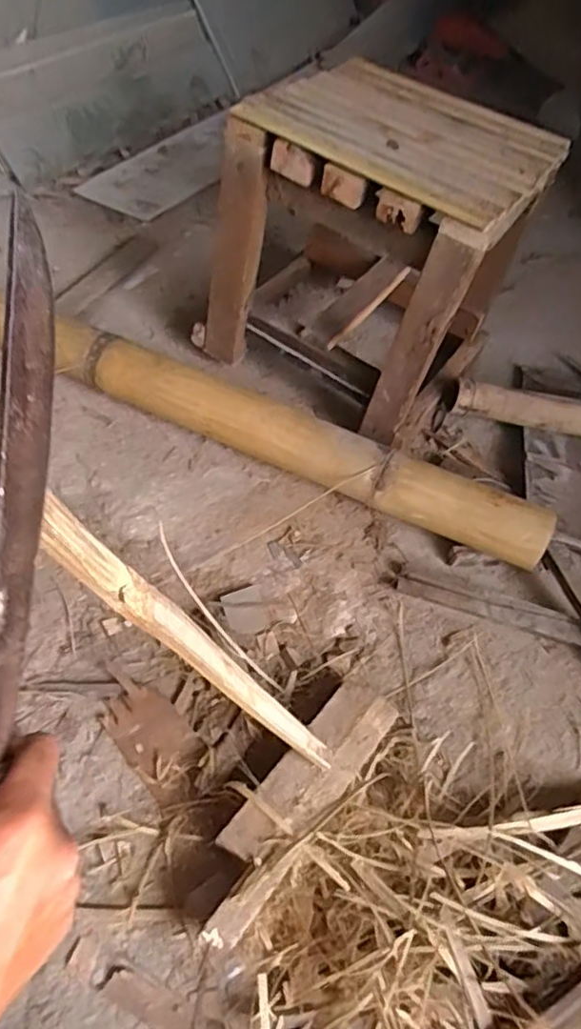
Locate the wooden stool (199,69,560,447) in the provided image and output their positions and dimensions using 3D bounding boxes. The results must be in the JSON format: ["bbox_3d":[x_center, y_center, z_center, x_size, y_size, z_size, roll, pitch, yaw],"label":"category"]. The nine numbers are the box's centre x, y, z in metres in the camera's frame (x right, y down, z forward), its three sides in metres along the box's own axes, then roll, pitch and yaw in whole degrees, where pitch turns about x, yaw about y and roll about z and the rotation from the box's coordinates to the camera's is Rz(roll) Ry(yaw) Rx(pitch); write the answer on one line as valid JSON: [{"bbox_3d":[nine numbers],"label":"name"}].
[{"bbox_3d":[0.143,-0.443,1.013,0.413,0.386,0.407,29,54,14],"label":"wooden stool"}]

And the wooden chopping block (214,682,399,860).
[{"bbox_3d":[0.029,0.302,0.723,0.077,0.050,0.240,34,58,20],"label":"wooden chopping block"}]

